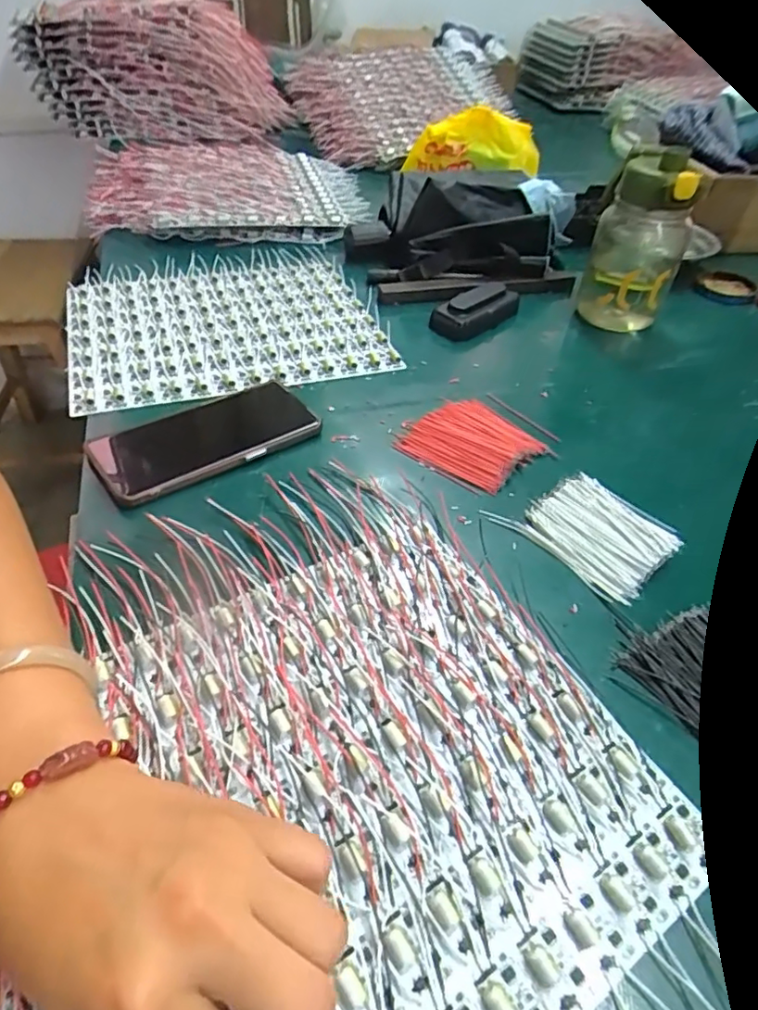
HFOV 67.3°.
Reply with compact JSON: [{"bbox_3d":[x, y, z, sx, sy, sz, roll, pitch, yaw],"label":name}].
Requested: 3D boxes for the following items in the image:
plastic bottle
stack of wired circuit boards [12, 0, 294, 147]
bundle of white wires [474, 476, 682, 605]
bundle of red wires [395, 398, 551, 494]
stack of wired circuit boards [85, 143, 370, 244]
[{"bbox_3d":[0.265,-0.266,0.579,0.085,0.163,0.098,21,53,16],"label":"plastic bottle"},{"bbox_3d":[-0.380,-0.737,0.979,0.405,0.179,0.087,5,50,3],"label":"stack of wired circuit boards"},{"bbox_3d":[0.143,0.014,0.391,0.074,0.016,0.103,-33,57,-31],"label":"bundle of white wires"},{"bbox_3d":[0.073,-0.052,0.456,0.090,0.016,0.084,35,53,25],"label":"bundle of red wires"},{"bbox_3d":[-0.214,-0.448,0.810,0.384,0.048,0.272,-2,50,-3],"label":"stack of wired circuit boards"}]

